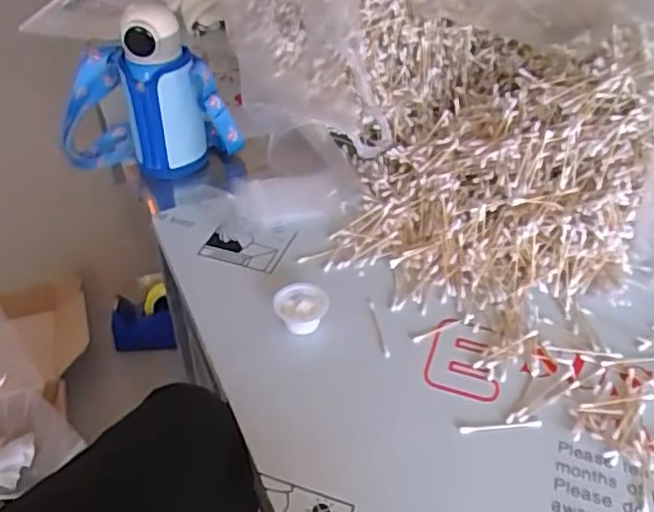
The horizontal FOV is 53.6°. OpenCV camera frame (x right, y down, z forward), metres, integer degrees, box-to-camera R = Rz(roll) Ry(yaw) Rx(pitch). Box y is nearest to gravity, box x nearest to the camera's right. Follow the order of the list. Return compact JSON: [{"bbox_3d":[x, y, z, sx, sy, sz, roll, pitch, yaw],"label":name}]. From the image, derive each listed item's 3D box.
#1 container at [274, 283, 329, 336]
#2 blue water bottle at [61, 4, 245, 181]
[{"bbox_3d":[-0.026,0.056,0.658,0.053,0.028,0.053,0,43,0],"label":"container"},{"bbox_3d":[-0.229,-0.205,0.833,0.224,0.219,0.108,12,45,14],"label":"blue water bottle"}]

